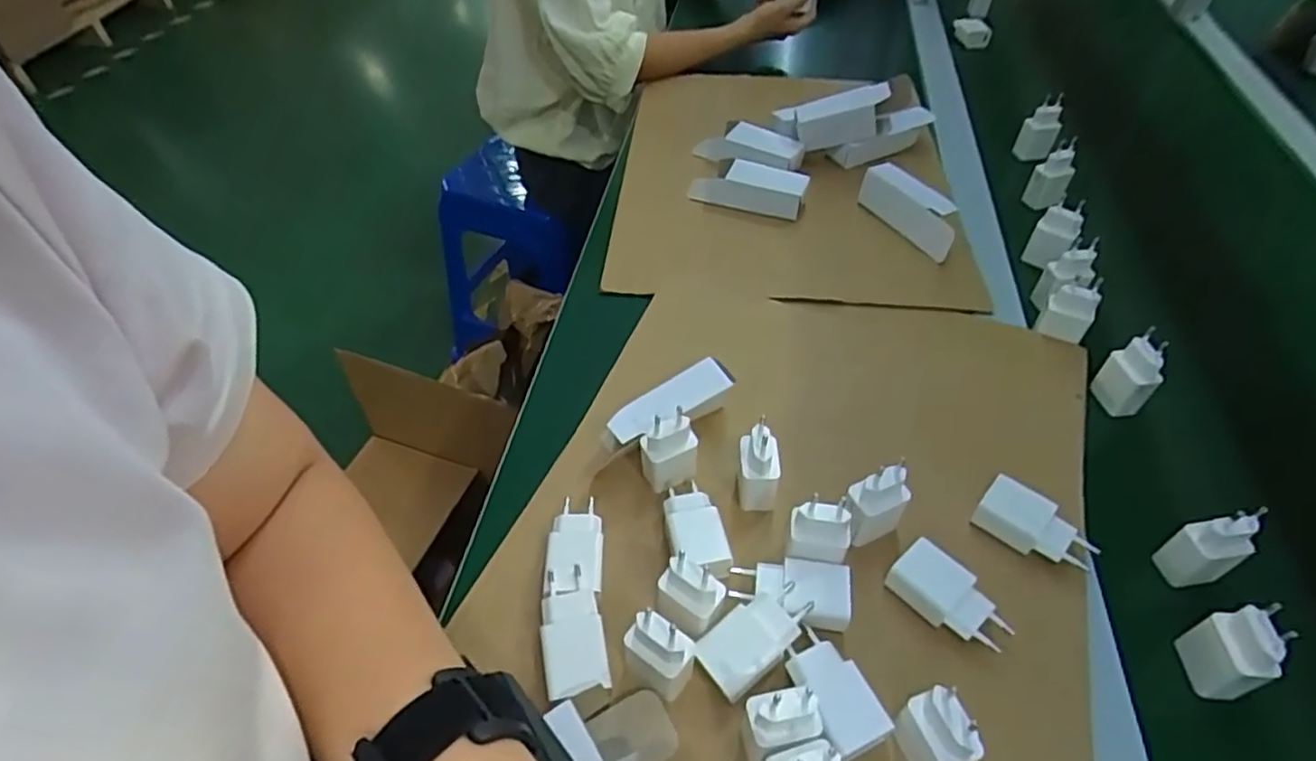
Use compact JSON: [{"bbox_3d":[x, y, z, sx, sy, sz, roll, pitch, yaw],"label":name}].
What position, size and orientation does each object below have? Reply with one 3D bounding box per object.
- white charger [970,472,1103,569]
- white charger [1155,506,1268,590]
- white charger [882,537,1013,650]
[{"bbox_3d":[0.272,0.107,0.497,0.077,0.031,0.037,32,55,24],"label":"white charger"},{"bbox_3d":[0.389,0.116,0.485,0.035,0.071,0.029,-9,49,-9],"label":"white charger"},{"bbox_3d":[0.195,0.145,0.460,0.076,0.029,0.037,36,57,27],"label":"white charger"}]

